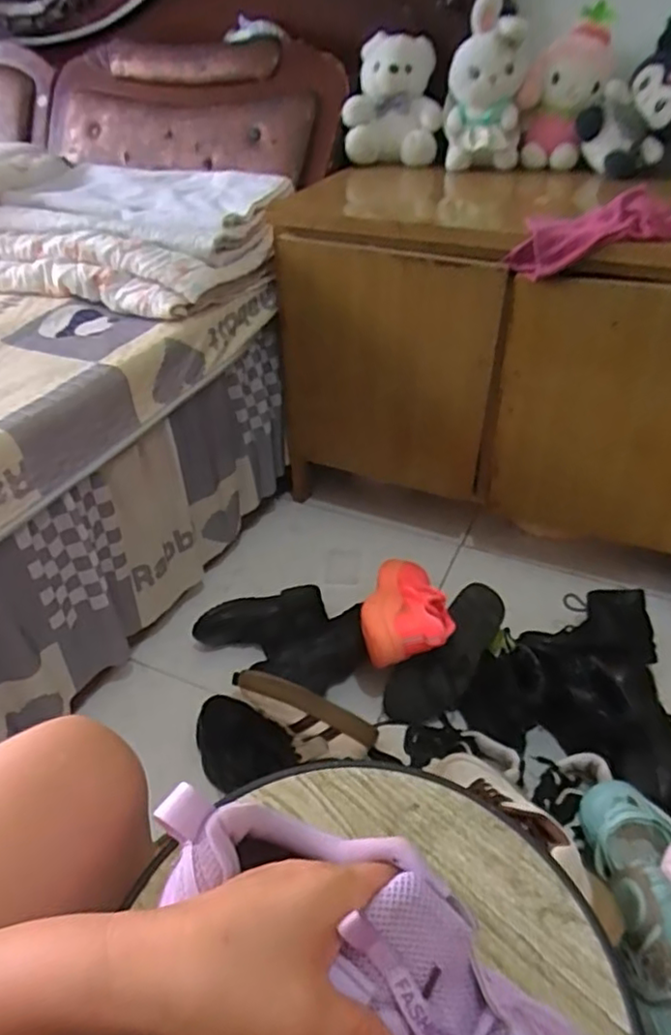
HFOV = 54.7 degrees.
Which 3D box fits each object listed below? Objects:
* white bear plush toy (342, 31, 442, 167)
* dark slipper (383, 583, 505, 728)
[{"bbox_3d":[0.107,-0.775,1.215,0.178,0.188,0.116,3,38,5],"label":"white bear plush toy"},{"bbox_3d":[0.170,0.202,0.960,0.101,0.044,0.245,30,69,34],"label":"dark slipper"}]

